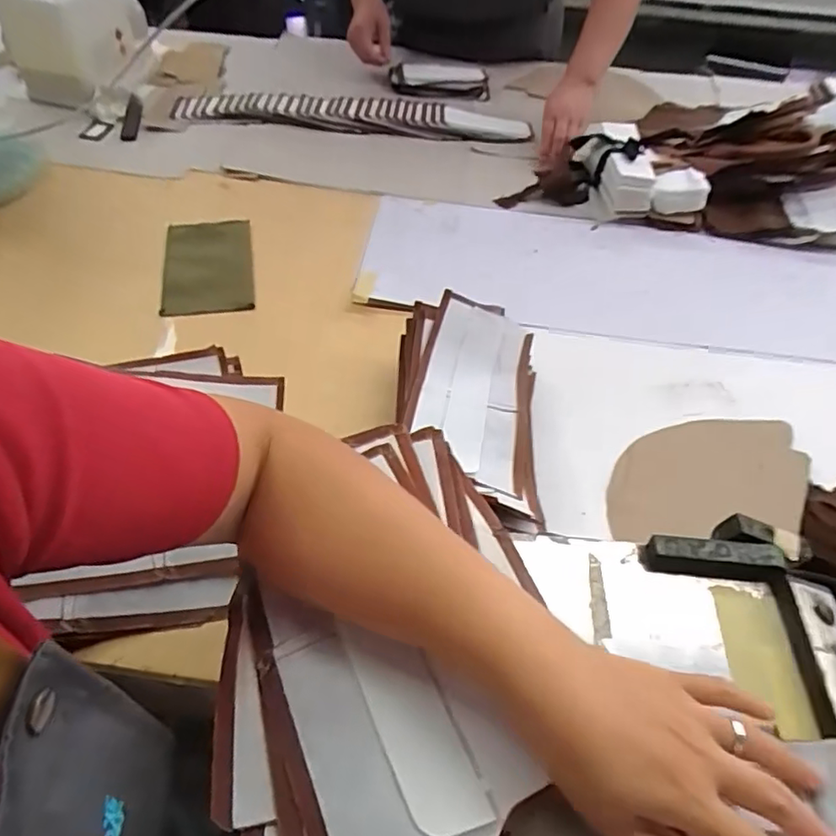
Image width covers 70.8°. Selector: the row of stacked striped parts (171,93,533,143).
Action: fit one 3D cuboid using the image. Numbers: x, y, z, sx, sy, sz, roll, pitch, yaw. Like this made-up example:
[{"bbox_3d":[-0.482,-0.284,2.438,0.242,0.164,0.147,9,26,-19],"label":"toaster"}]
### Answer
[{"bbox_3d":[-0.102,-0.520,1.007,0.613,0.050,0.115,2,51,-1],"label":"row of stacked striped parts"}]

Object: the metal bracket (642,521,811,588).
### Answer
[{"bbox_3d":[0.188,0.083,0.376,0.082,0.020,0.038,7,51,5],"label":"metal bracket"}]

